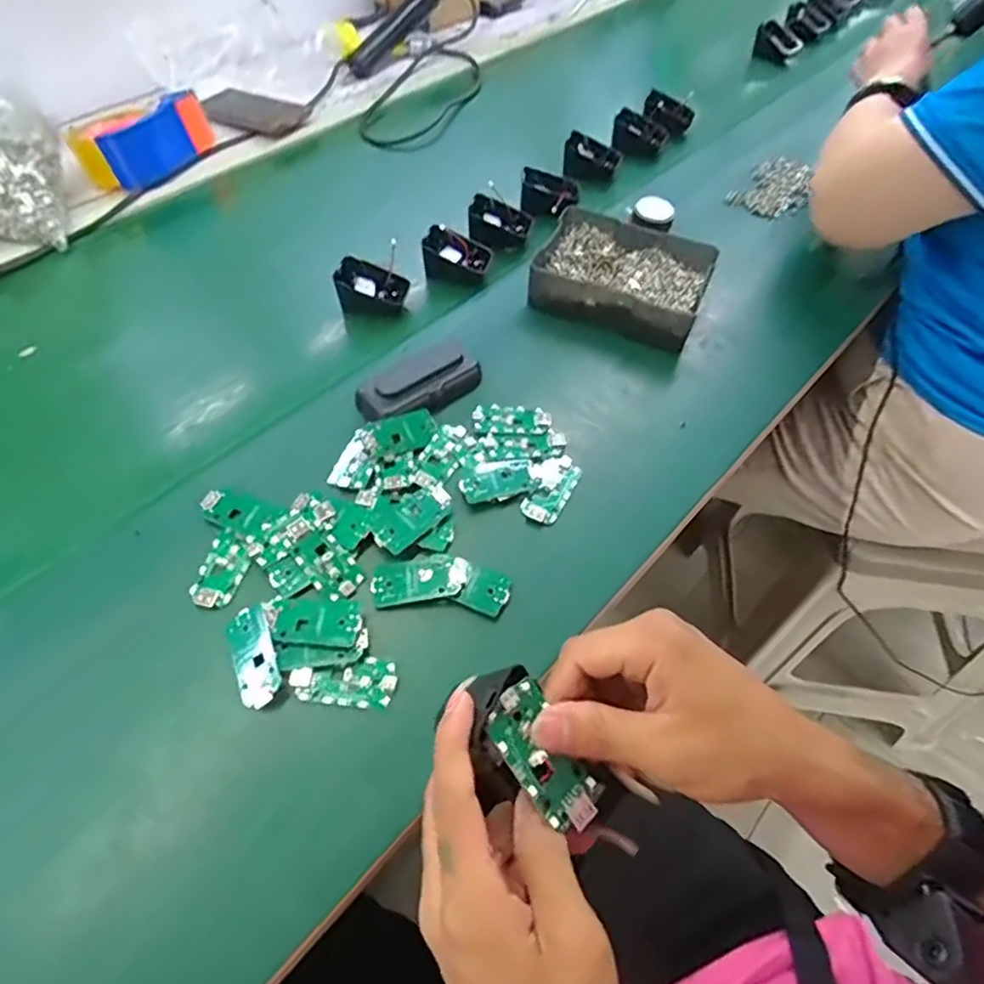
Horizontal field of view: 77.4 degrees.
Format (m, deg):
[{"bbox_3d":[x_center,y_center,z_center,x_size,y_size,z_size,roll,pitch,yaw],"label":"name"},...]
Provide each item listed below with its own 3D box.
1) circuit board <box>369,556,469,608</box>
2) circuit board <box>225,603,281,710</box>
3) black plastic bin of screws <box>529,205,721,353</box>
[{"bbox_3d":[-0.050,0.060,0.426,0.066,0.006,0.032,-7,54,-5],"label":"circuit board"},{"bbox_3d":[-0.151,0.104,0.389,0.028,0.005,0.063,-27,63,1],"label":"circuit board"},{"bbox_3d":[0.128,-0.210,0.604,0.159,0.049,0.126,19,56,14],"label":"black plastic bin of screws"}]

